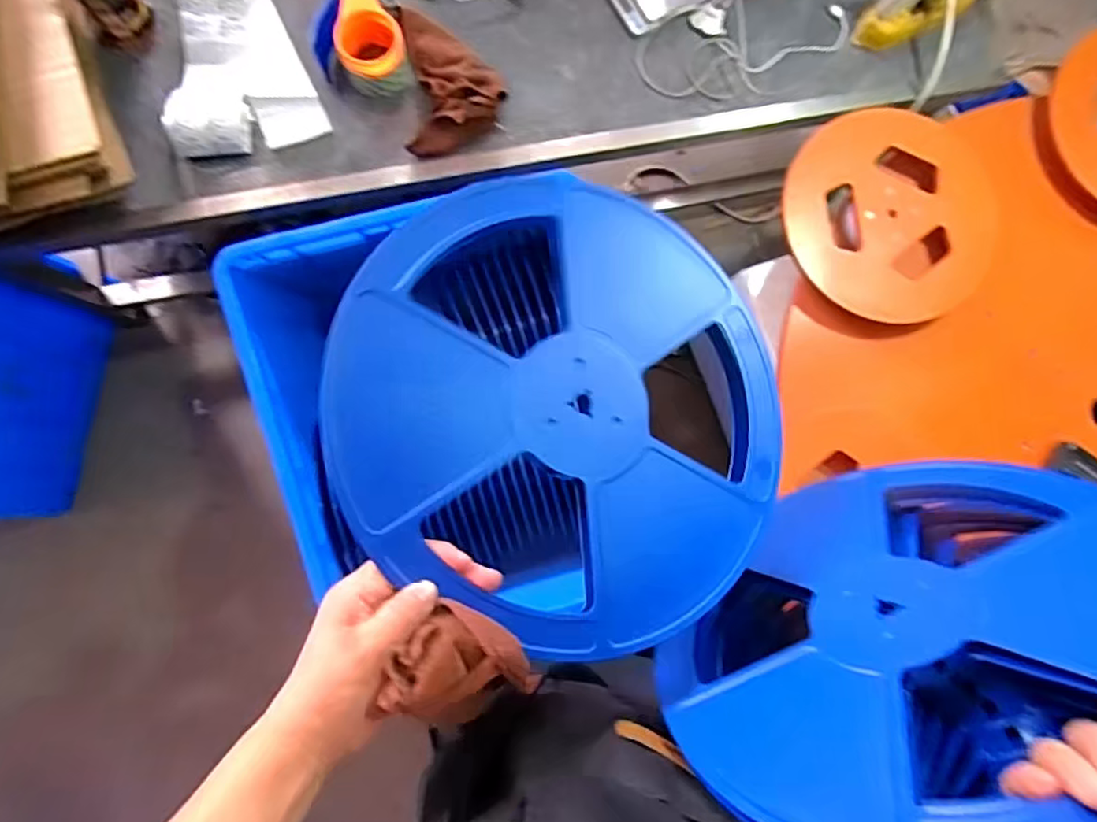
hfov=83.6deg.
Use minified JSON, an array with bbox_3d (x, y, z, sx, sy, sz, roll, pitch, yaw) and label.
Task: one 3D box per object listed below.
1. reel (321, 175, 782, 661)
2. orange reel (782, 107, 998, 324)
[{"bbox_3d":[0.014,-0.007,0.433,0.314,0.048,0.314,3,81,-20],"label":"reel"},{"bbox_3d":[0.432,-0.244,0.771,0.255,0.035,0.260,0,86,-4],"label":"orange reel"}]

